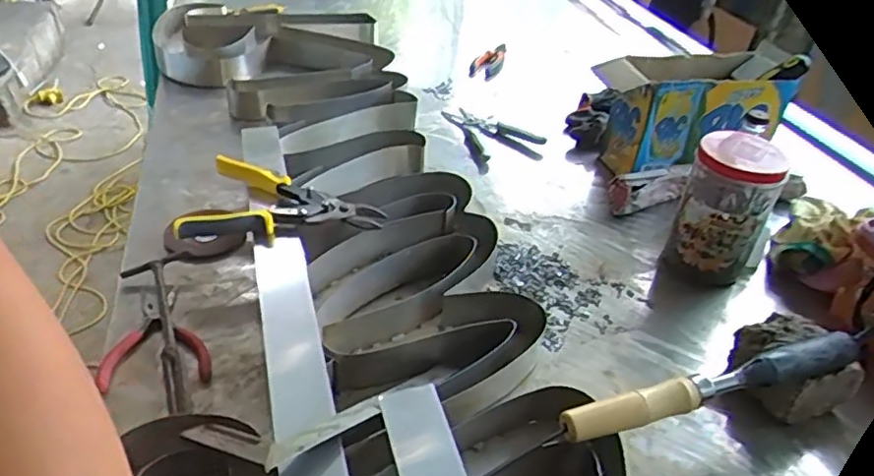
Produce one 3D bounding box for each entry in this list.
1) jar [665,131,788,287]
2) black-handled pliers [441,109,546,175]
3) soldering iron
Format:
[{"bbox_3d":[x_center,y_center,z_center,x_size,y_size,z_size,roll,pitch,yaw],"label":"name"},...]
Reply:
[{"bbox_3d":[0.362,-0.035,0.814,0.107,0.175,0.095,27,40,26],"label":"jar"},{"bbox_3d":[0.102,-0.178,1.112,0.139,0.025,0.190,-8,37,-16],"label":"black-handled pliers"},{"bbox_3d":[0.249,0.131,0.577,0.298,0.038,0.028,-9,37,-18],"label":"soldering iron"}]

